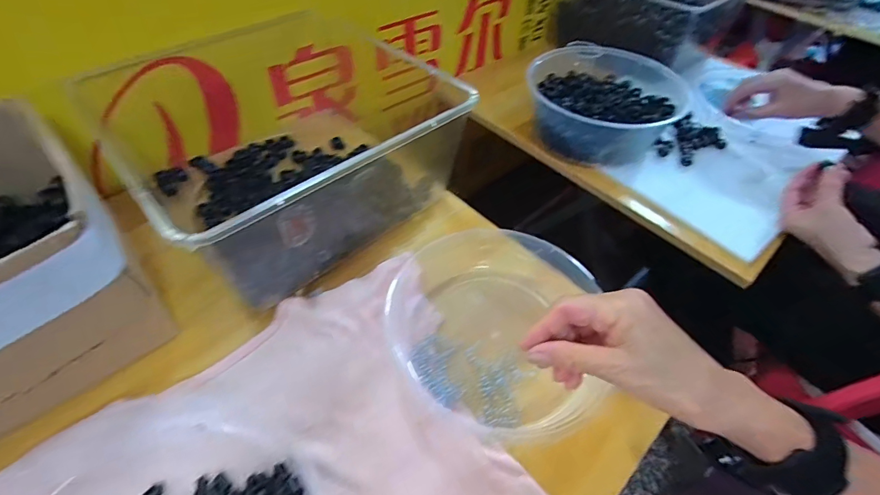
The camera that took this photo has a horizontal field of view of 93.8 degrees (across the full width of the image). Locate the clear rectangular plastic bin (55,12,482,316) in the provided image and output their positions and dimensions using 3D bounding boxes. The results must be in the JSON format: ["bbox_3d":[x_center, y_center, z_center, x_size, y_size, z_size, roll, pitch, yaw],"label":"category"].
[{"bbox_3d":[-0.151,-0.135,0.485,0.365,0.119,0.310,-33,59,-27],"label":"clear rectangular plastic bin"}]

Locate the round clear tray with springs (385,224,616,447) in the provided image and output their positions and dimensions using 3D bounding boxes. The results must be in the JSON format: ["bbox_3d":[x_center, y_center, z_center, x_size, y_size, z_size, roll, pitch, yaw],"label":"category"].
[{"bbox_3d":[0.048,0.060,0.390,0.189,0.034,0.216,7,50,2],"label":"round clear tray with springs"}]

